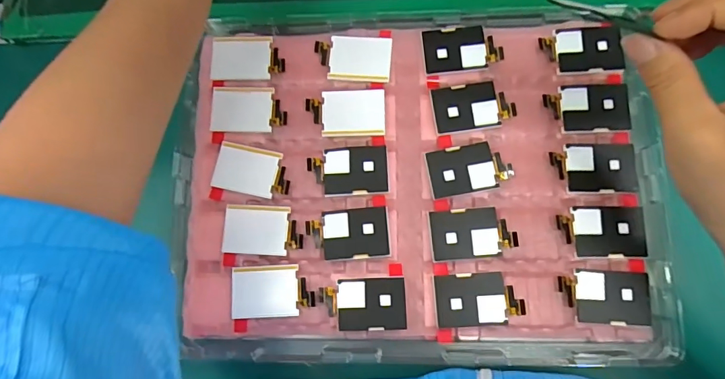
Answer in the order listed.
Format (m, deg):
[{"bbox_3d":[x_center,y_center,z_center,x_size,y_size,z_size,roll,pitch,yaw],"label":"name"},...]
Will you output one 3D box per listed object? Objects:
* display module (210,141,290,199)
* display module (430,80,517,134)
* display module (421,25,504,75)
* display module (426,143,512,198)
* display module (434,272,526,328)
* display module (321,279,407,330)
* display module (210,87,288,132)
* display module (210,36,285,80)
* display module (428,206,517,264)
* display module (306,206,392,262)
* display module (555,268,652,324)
[{"bbox_3d":[-0.080,-0.013,0.327,0.055,0.004,0.034,12,80,5],"label":"display module"},{"bbox_3d":[0.080,-0.060,0.326,0.056,0.007,0.034,-6,79,1],"label":"display module"},{"bbox_3d":[0.074,-0.104,0.333,0.056,0.004,0.033,-5,85,0],"label":"display module"},{"bbox_3d":[0.075,-0.015,0.320,0.056,0.007,0.034,-11,79,0],"label":"display module"},{"bbox_3d":[0.078,0.074,0.300,0.056,0.004,0.035,-4,82,3],"label":"display module"},{"bbox_3d":[0.001,0.078,0.306,0.057,0.010,0.034,-2,79,2],"label":"display module"},{"bbox_3d":[-0.085,-0.060,0.334,0.055,0.004,0.034,1,79,3],"label":"display module"},{"bbox_3d":[-0.087,-0.100,0.339,0.055,0.004,0.033,1,79,3],"label":"display module"},{"bbox_3d":[0.076,0.030,0.311,0.057,0.007,0.035,-5,79,2],"label":"display module"},{"bbox_3d":[-0.009,0.032,0.316,0.057,0.007,0.035,-5,80,4],"label":"display module"},{"bbox_3d":[0.160,0.071,0.298,0.055,0.007,0.033,3,79,3],"label":"display module"}]

